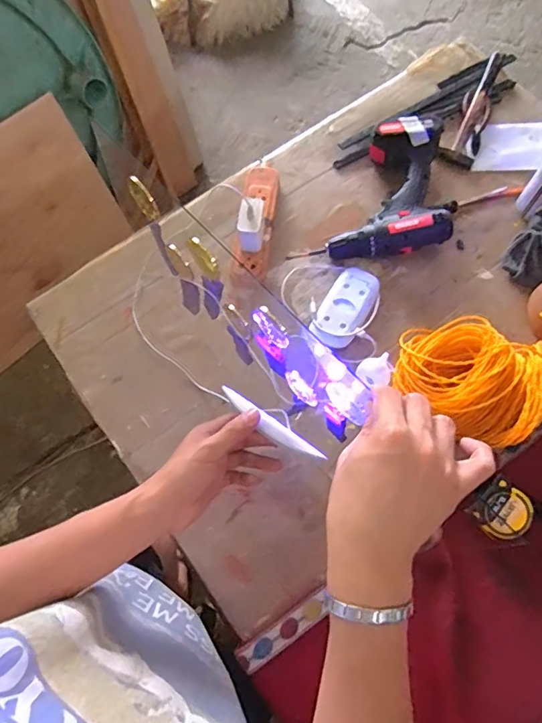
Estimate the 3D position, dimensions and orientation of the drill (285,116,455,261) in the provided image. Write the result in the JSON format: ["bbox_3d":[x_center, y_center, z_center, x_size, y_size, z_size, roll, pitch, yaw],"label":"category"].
[{"bbox_3d":[0.156,-0.260,0.779,0.243,0.072,0.209,-2,70,-1],"label":"drill"}]

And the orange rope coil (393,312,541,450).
[{"bbox_3d":[0.266,0.006,0.681,0.186,0.072,0.177,26,72,9],"label":"orange rope coil"}]

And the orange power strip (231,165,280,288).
[{"bbox_3d":[-0.023,-0.213,0.780,0.052,0.030,0.198,8,71,2],"label":"orange power strip"}]

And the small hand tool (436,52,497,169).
[{"bbox_3d":[0.352,-0.418,0.857,0.060,0.036,0.206,29,73,10],"label":"small hand tool"}]

